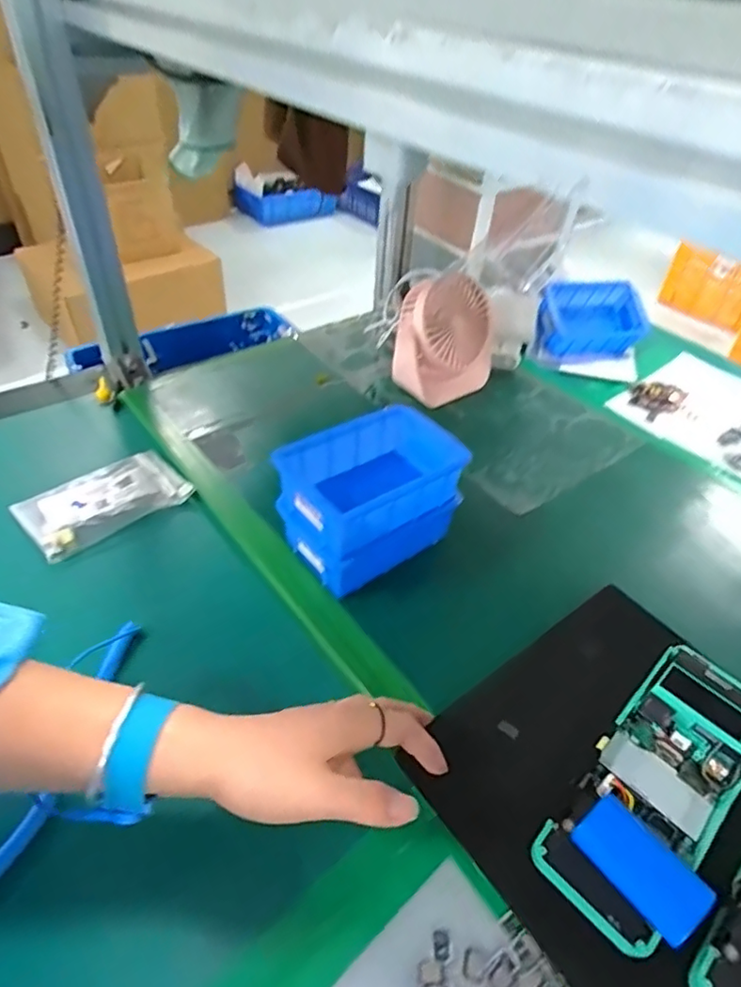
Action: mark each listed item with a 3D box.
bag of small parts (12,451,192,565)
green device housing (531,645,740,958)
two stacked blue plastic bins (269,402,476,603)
[{"bbox_3d":[-0.260,0.007,0.561,0.145,0.016,0.087,-28,52,-34],"label":"bag of small parts"},{"bbox_3d":[0.179,0.177,0.347,0.076,0.063,0.169,35,51,25],"label":"green device housing"},{"bbox_3d":[0.001,0.005,0.503,0.145,0.109,0.094,-26,53,-29],"label":"two stacked blue plastic bins"}]

